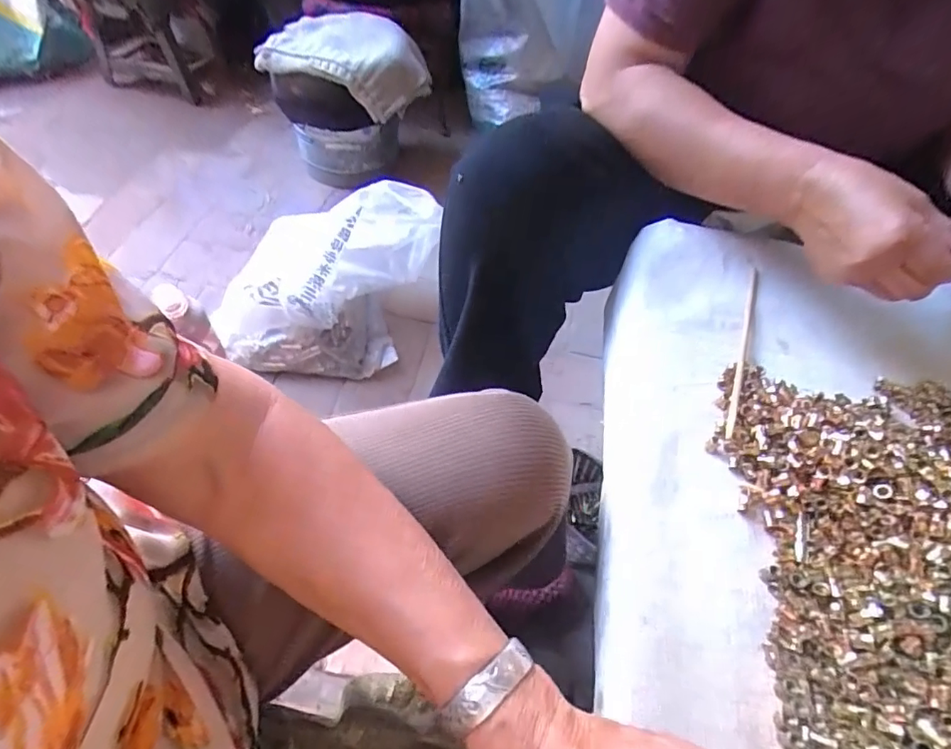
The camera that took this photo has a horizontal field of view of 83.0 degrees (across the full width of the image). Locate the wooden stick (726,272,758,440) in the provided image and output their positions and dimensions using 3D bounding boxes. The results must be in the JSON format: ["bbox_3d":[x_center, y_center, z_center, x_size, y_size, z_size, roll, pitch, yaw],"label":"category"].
[{"bbox_3d":[0.226,-0.026,0.448,0.007,0.005,0.203,23,54,11],"label":"wooden stick"}]

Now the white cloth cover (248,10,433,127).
[{"bbox_3d":[-0.238,-0.612,1.049,0.315,0.112,0.212,24,55,15],"label":"white cloth cover"}]

